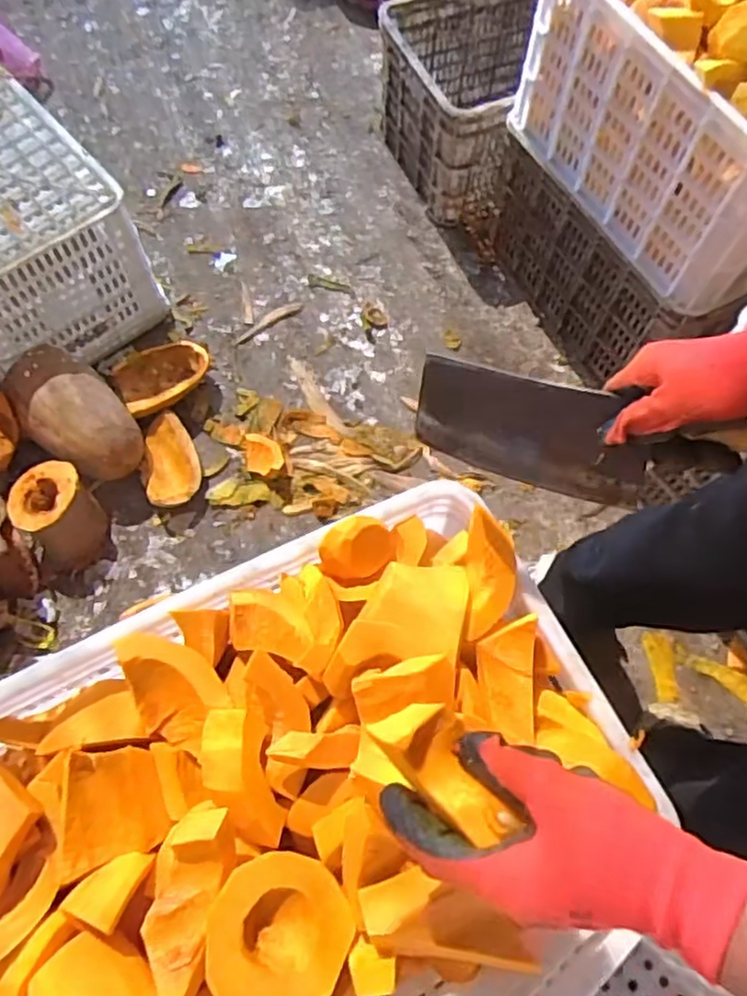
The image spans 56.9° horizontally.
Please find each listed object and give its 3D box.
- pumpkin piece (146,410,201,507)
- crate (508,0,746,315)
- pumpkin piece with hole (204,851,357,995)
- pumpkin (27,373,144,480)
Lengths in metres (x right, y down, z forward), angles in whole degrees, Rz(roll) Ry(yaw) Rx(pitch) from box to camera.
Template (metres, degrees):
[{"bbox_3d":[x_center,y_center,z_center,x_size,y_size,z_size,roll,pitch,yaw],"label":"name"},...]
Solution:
[{"bbox_3d":[-0.347,-0.067,1.205,0.086,0.043,0.178,-6,67,-4],"label":"pumpkin piece"},{"bbox_3d":[0.508,-0.587,1.029,0.341,0.323,0.502,-25,70,-11],"label":"crate"},{"bbox_3d":[-0.063,0.293,0.465,0.093,0.028,0.093,11,59,-20],"label":"pumpkin piece with hole"},{"bbox_3d":[-0.476,-0.113,1.145,0.143,0.101,0.165,-40,73,-16],"label":"pumpkin"}]

